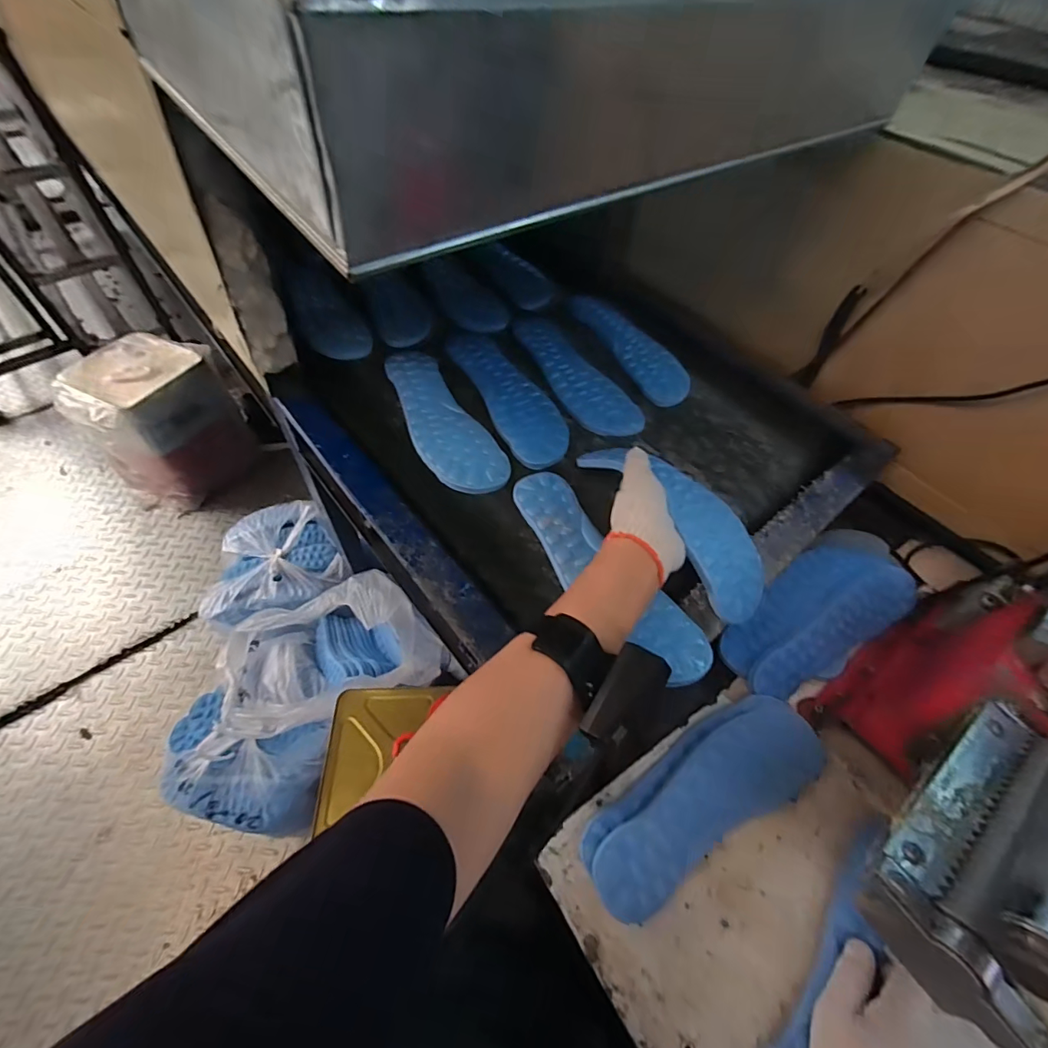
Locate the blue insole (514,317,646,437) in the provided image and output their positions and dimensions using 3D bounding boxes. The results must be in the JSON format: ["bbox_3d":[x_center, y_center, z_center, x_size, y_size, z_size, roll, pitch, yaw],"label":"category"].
[{"bbox_3d":[0.064,-0.212,0.667,0.085,0.011,0.266,-25,61,-20],"label":"blue insole"}]

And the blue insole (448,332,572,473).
[{"bbox_3d":[-0.020,-0.174,0.634,0.083,0.015,0.259,-21,60,-18],"label":"blue insole"}]

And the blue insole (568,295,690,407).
[{"bbox_3d":[0.157,-0.268,0.711,0.081,0.014,0.257,-21,59,-17],"label":"blue insole"}]

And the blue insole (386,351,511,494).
[{"bbox_3d":[-0.106,-0.131,0.594,0.084,0.015,0.254,-24,61,-19],"label":"blue insole"}]

